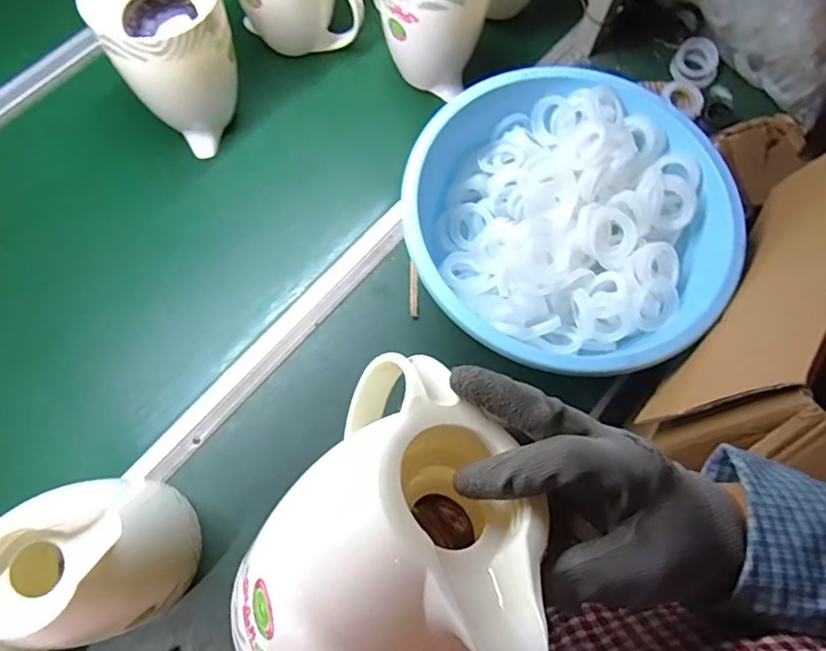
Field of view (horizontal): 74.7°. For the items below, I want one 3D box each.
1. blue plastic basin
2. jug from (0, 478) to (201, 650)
[{"bbox_3d":[0.173,-0.132,0.650,0.359,0.111,0.349,1,71,-2],"label":"blue plastic basin"},{"bbox_3d":[-0.291,0.210,0.500,0.130,0.190,0.129,1,71,-2],"label":"jug"}]

